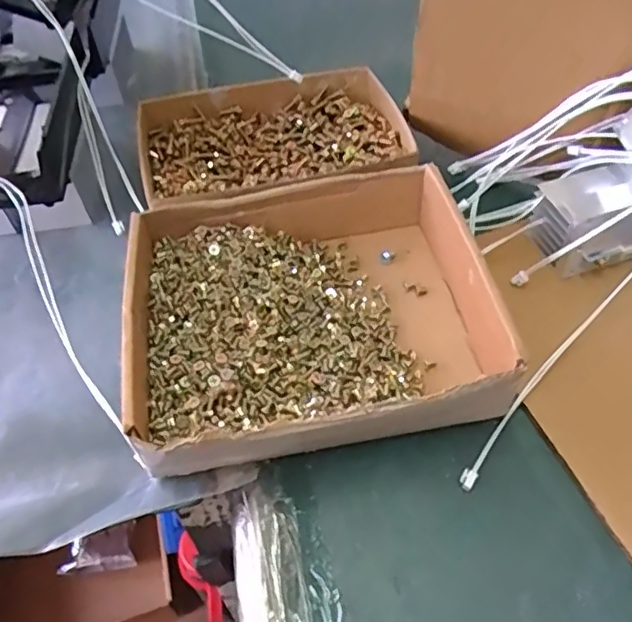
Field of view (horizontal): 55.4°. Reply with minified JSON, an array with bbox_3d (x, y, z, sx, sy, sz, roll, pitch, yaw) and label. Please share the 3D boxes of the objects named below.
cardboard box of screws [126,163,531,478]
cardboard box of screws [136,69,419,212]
[{"bbox_3d":[-0.002,-0.003,0.379,0.221,0.049,0.192,-9,51,-4],"label":"cardboard box of screws"},{"bbox_3d":[-0.034,-0.137,0.488,0.213,0.045,0.157,-9,51,-4],"label":"cardboard box of screws"}]

